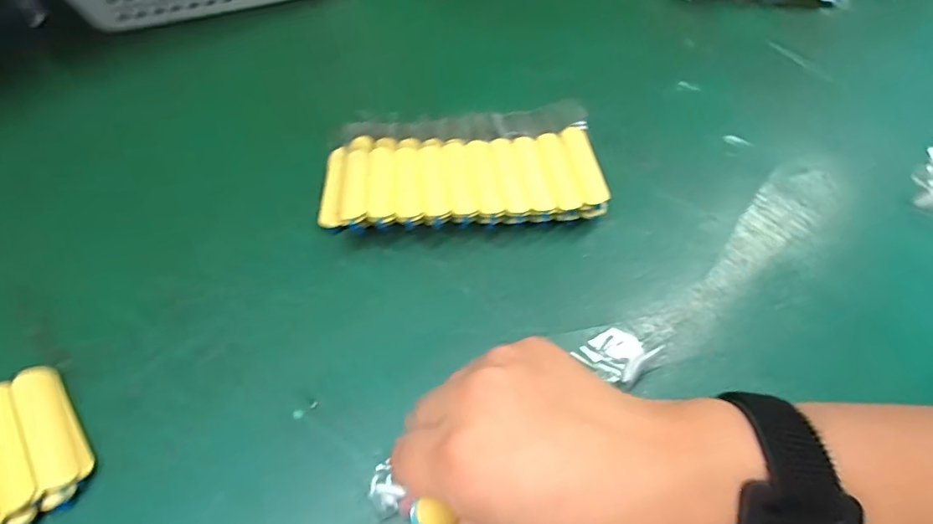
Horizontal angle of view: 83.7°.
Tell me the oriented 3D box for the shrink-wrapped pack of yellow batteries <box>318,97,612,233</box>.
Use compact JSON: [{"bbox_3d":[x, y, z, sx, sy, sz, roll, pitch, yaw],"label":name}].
[{"bbox_3d":[-0.003,-0.057,0.323,0.165,0.025,0.094,-6,57,-6],"label":"shrink-wrapped pack of yellow batteries"}]

